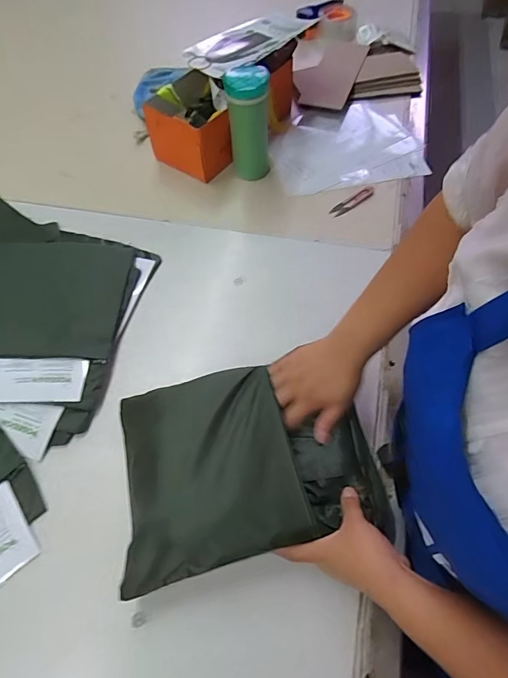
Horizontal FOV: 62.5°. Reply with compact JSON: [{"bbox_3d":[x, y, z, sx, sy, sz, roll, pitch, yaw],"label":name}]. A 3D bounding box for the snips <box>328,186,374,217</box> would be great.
[{"bbox_3d":[0.192,-0.267,0.814,0.110,0.007,0.024,-35,64,-17],"label":"snips"}]

